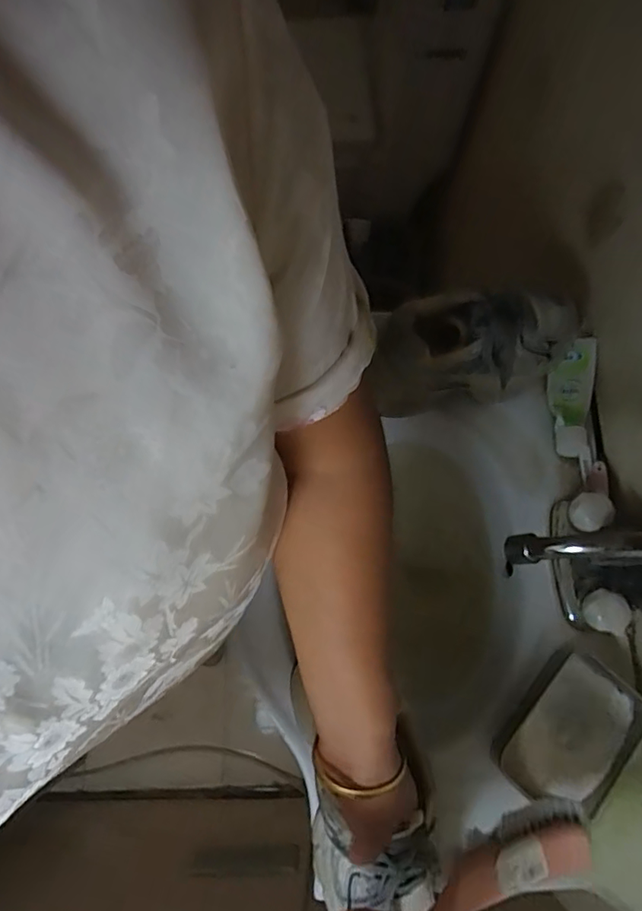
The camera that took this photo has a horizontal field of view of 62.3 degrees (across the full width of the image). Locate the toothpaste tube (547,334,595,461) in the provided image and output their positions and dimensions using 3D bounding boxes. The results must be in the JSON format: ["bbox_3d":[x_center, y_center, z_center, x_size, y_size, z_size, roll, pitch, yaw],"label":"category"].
[{"bbox_3d":[0.288,-0.070,0.612,0.040,0.030,0.136,10,75,2],"label":"toothpaste tube"}]

